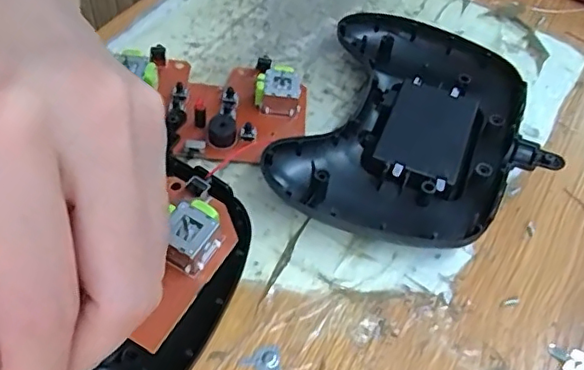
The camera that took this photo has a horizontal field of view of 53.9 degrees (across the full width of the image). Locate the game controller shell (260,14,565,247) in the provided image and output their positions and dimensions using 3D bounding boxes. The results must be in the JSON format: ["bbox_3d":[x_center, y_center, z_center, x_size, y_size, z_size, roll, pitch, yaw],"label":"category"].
[{"bbox_3d":[0.053,-0.024,0.250,0.098,0.021,0.123,21,55,10],"label":"game controller shell"}]

